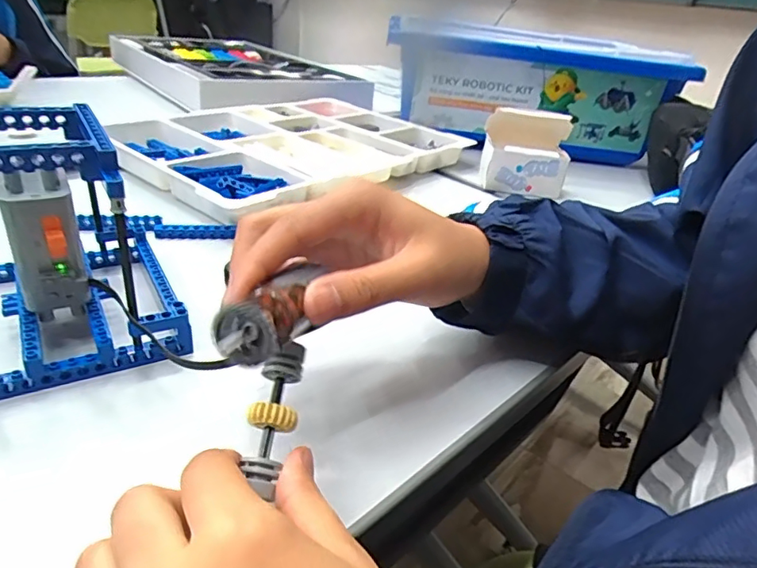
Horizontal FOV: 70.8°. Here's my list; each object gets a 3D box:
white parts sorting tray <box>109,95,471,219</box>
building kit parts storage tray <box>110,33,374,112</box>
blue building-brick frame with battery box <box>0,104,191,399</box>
[{"bbox_3d":[-0.099,-0.163,0.621,0.267,0.035,0.385,27,35,32],"label":"white parts sorting tray"},{"bbox_3d":[-0.234,-0.378,0.925,0.311,0.053,0.538,-15,33,-31],"label":"building kit parts storage tray"},{"bbox_3d":[-0.188,-0.031,0.290,0.131,0.120,0.134,-13,35,-31],"label":"blue building-brick frame with battery box"}]

